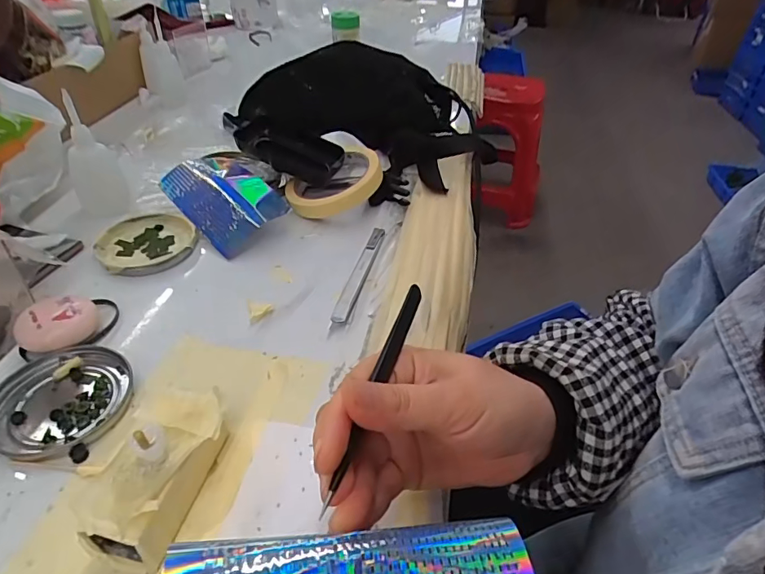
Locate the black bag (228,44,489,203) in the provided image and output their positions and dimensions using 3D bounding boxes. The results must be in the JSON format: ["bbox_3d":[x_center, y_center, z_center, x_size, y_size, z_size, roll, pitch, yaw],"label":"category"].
[{"bbox_3d":[-0.038,-0.206,0.551,0.262,0.092,0.281,-14,43,-18],"label":"black bag"}]

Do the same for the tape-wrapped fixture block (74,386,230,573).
[{"bbox_3d":[-0.112,0.094,0.241,0.048,0.041,0.083,6,41,3],"label":"tape-wrapped fixture block"}]

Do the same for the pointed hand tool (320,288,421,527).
[{"bbox_3d":[-0.001,0.041,0.219,0.007,0.008,0.128,13,43,12],"label":"pointed hand tool"}]

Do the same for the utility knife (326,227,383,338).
[{"bbox_3d":[-0.019,-0.009,0.393,0.014,0.005,0.133,11,41,9],"label":"utility knife"}]

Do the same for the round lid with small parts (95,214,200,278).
[{"bbox_3d":[-0.207,-0.039,0.417,0.078,0.012,0.081,2,41,-1],"label":"round lid with small parts"}]

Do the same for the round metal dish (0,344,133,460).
[{"bbox_3d":[-0.199,0.068,0.292,0.078,0.008,0.075,2,41,-1],"label":"round metal dish"}]

